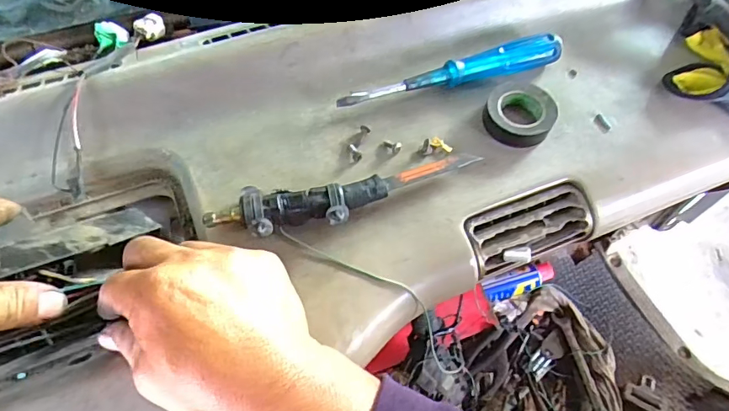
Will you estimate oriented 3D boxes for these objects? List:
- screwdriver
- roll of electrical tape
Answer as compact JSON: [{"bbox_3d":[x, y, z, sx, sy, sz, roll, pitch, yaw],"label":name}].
[{"bbox_3d":[0.072,-0.111,0.407,0.189,0.025,0.028,-10,60,-9],"label":"screwdriver"},{"bbox_3d":[0.124,-0.073,0.396,0.054,0.019,0.057,1,59,-2],"label":"roll of electrical tape"}]

